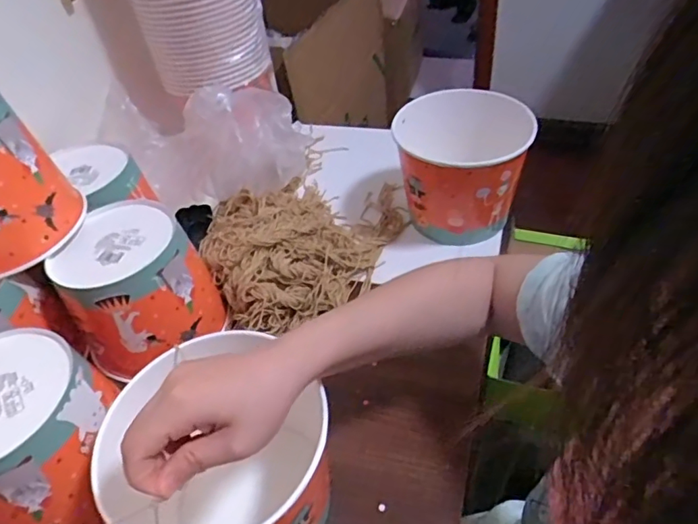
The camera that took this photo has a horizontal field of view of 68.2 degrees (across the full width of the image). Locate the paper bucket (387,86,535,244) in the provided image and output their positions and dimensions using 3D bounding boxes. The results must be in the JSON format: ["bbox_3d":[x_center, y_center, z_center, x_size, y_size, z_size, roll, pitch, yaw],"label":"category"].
[{"bbox_3d":[0.143,-0.112,0.642,0.154,0.136,0.146,-5,45,3],"label":"paper bucket"}]

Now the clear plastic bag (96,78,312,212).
[{"bbox_3d":[-0.196,-0.167,0.696,0.262,0.158,0.111,0,45,8],"label":"clear plastic bag"}]

